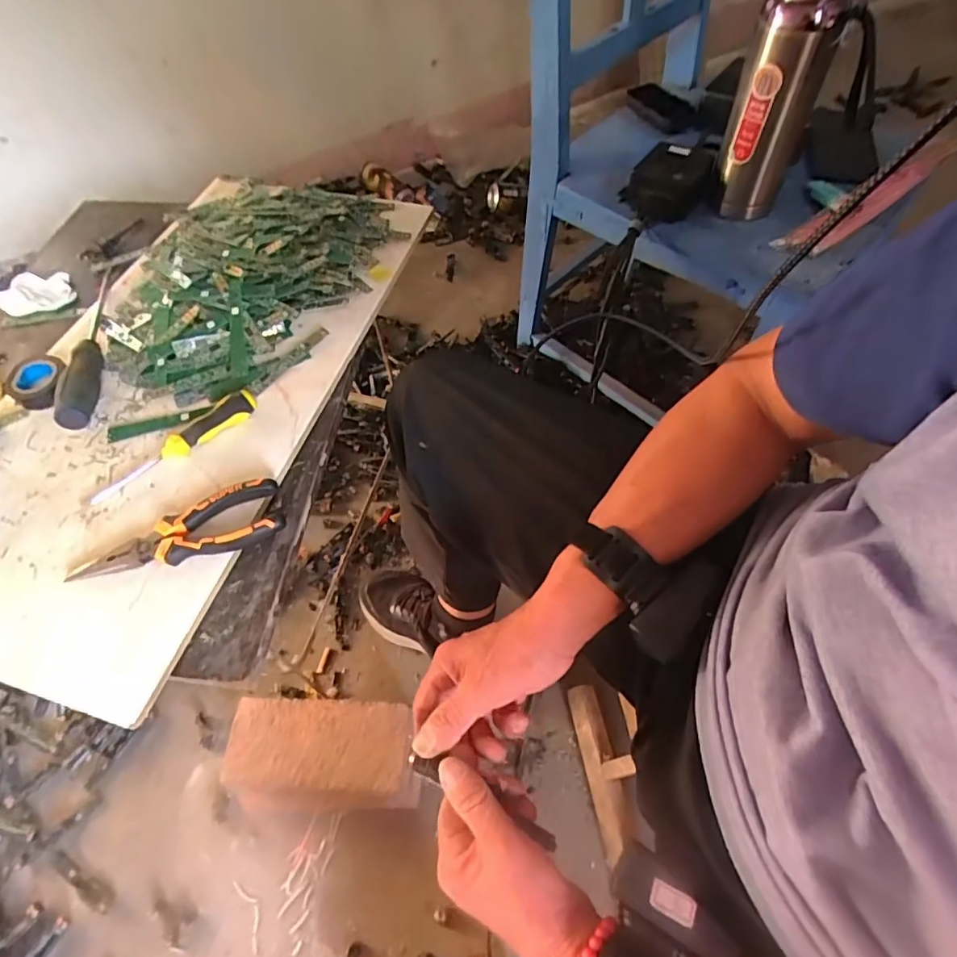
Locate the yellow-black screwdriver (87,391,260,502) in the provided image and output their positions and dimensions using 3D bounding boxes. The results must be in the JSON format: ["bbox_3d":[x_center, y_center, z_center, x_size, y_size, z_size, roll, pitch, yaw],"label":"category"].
[{"bbox_3d":[-0.259,-0.031,0.467,0.147,0.021,0.021,-38,62,-20],"label":"yellow-black screwdriver"}]

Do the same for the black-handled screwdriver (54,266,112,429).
[{"bbox_3d":[-0.383,-0.141,0.539,0.022,0.033,0.248,-15,57,-7],"label":"black-handled screwdriver"}]

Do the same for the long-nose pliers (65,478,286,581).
[{"bbox_3d":[-0.228,0.044,0.419,0.150,0.021,0.051,-19,58,-9],"label":"long-nose pliers"}]

